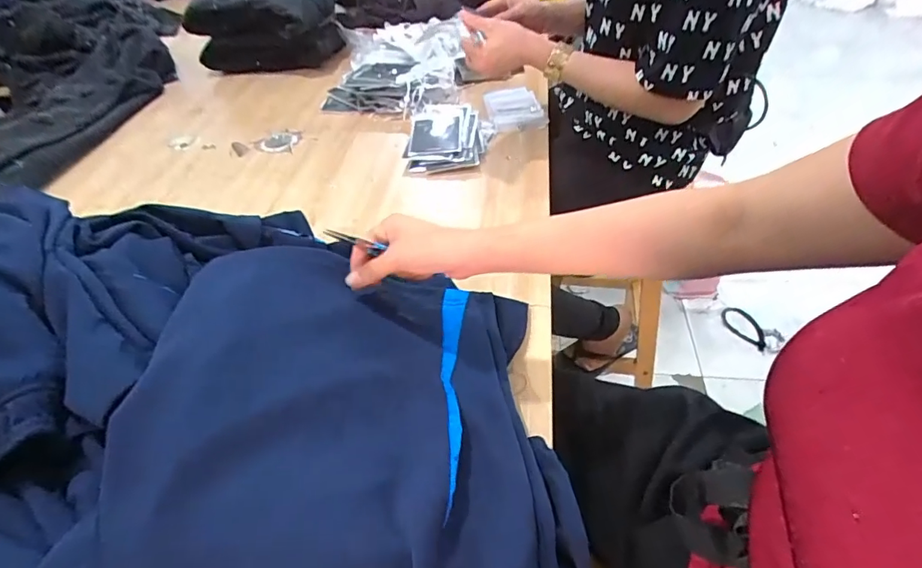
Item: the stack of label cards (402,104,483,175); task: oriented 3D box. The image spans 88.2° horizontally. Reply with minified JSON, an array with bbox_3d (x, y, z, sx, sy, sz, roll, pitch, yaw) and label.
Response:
[{"bbox_3d":[-0.028,-0.262,0.834,0.134,0.042,0.195,-3,45,2],"label":"stack of label cards"}]

